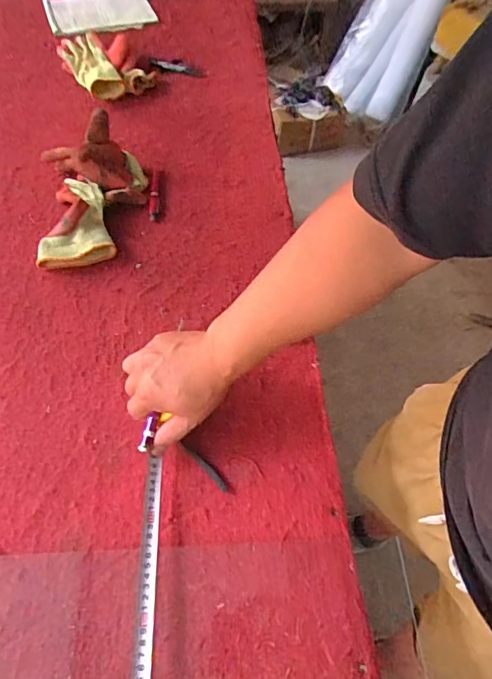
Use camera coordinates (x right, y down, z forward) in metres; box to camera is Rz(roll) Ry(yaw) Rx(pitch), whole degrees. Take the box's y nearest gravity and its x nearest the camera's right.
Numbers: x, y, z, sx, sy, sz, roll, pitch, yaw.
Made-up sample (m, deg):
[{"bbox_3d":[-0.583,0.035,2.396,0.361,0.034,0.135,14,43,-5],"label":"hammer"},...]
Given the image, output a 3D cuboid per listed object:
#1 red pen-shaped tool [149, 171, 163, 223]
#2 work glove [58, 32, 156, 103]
[{"bbox_3d":[-0.166,-0.272,0.887,0.021,0.010,0.146,-4,56,-3],"label":"red pen-shaped tool"},{"bbox_3d":[-0.338,-0.674,1.155,0.179,0.041,0.288,-26,60,-17],"label":"work glove"}]

